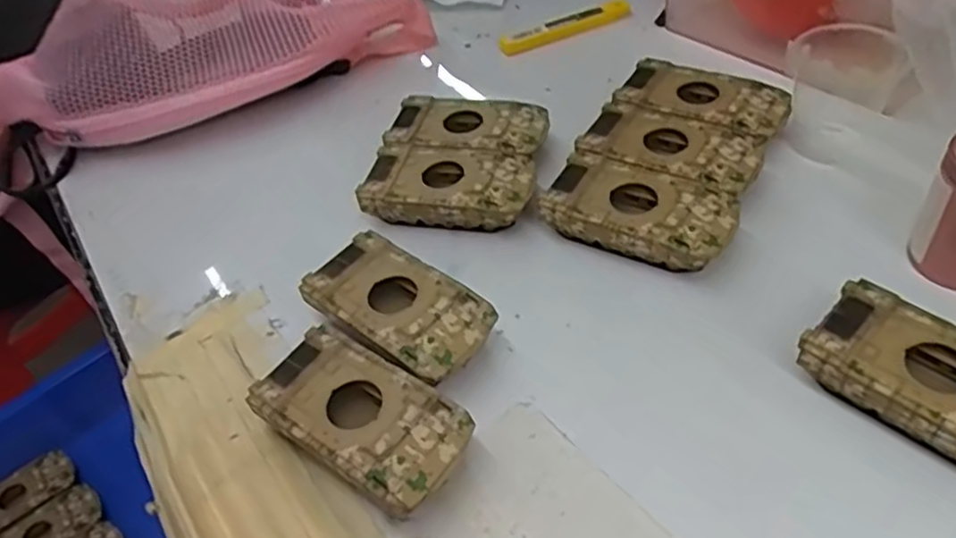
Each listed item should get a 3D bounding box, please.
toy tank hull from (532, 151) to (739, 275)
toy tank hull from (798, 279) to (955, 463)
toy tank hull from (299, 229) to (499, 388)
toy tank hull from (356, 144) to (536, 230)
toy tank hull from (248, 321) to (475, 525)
[{"bbox_3d":[0.085,-0.025,0.378,0.094,0.030,0.048,17,52,24],"label":"toy tank hull"},{"bbox_3d":[0.185,0.049,0.287,0.051,0.025,0.096,-38,52,-25],"label":"toy tank hull"},{"bbox_3d":[-0.039,0.022,0.352,0.094,0.024,0.052,30,58,32],"label":"toy tank hull"},{"bbox_3d":[-0.016,-0.044,0.411,0.093,0.026,0.048,5,48,15],"label":"toy tank hull"},{"bbox_3d":[-0.050,0.067,0.311,0.094,0.023,0.050,24,55,29],"label":"toy tank hull"}]

